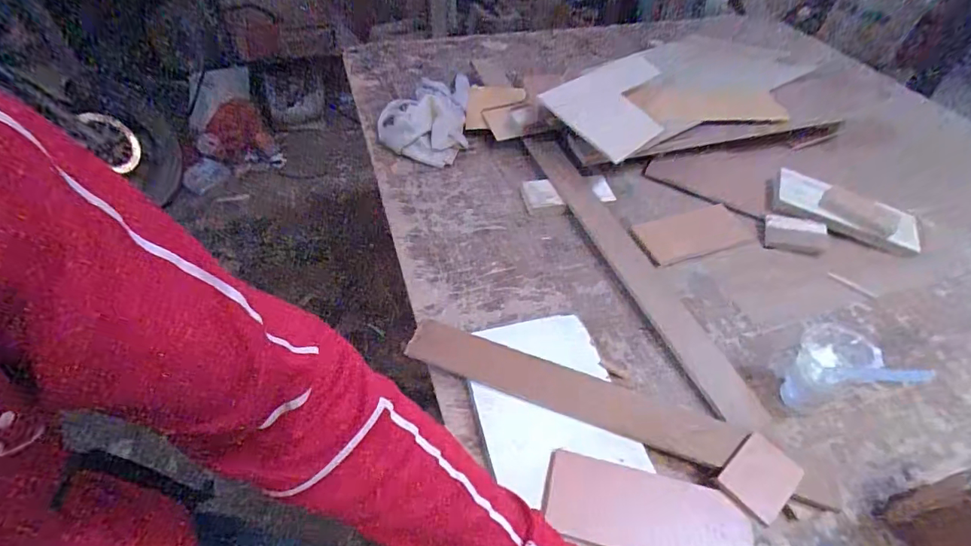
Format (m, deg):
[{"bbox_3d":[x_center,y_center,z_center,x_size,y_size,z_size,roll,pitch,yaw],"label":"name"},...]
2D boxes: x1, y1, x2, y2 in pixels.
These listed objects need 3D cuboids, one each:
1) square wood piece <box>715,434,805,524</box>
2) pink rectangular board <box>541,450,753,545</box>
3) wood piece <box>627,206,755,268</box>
[{"bbox_3d":[0.263,0.194,0.449,0.078,0.005,0.055,-28,48,-29],"label":"square wood piece"},{"bbox_3d":[0.146,0.221,0.431,0.180,0.005,0.075,9,55,12],"label":"pink rectangular board"},{"bbox_3d":[0.310,-0.059,0.706,0.179,0.008,0.081,-15,51,-15],"label":"wood piece"}]

